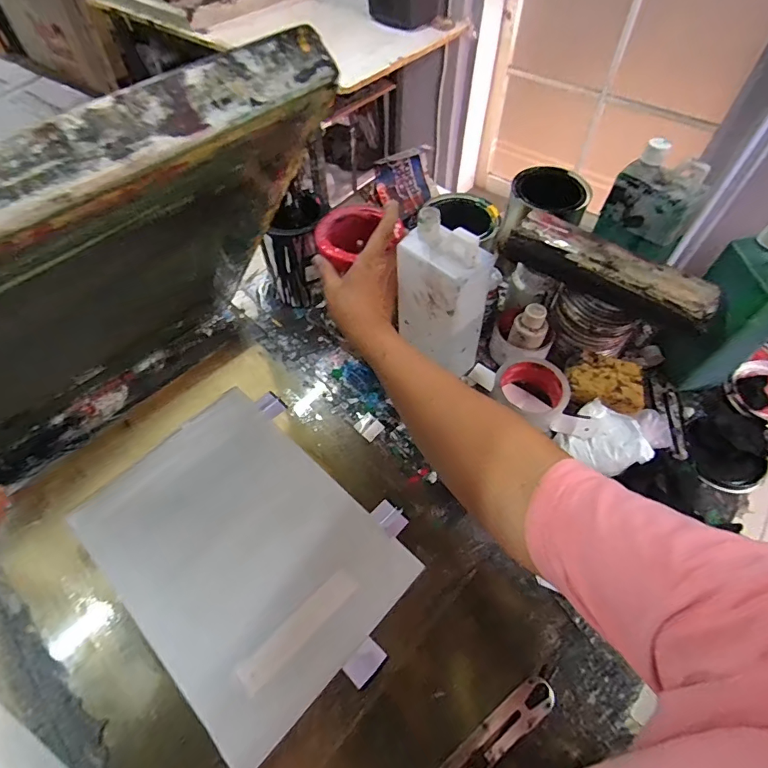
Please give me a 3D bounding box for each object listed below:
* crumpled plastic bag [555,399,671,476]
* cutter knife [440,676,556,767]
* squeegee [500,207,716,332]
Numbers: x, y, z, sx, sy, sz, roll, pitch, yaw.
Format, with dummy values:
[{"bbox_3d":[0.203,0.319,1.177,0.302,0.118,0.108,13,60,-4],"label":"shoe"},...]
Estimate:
[{"bbox_3d":[0.278,0.072,0.542,0.119,0.054,0.091,20,59,13],"label":"crumpled plastic bag"},{"bbox_3d":[0.110,0.326,0.417,0.124,0.005,0.030,-29,61,-18],"label":"cutter knife"},{"bbox_3d":[0.276,-0.145,0.548,0.248,0.037,0.065,35,63,21],"label":"squeegee"}]

